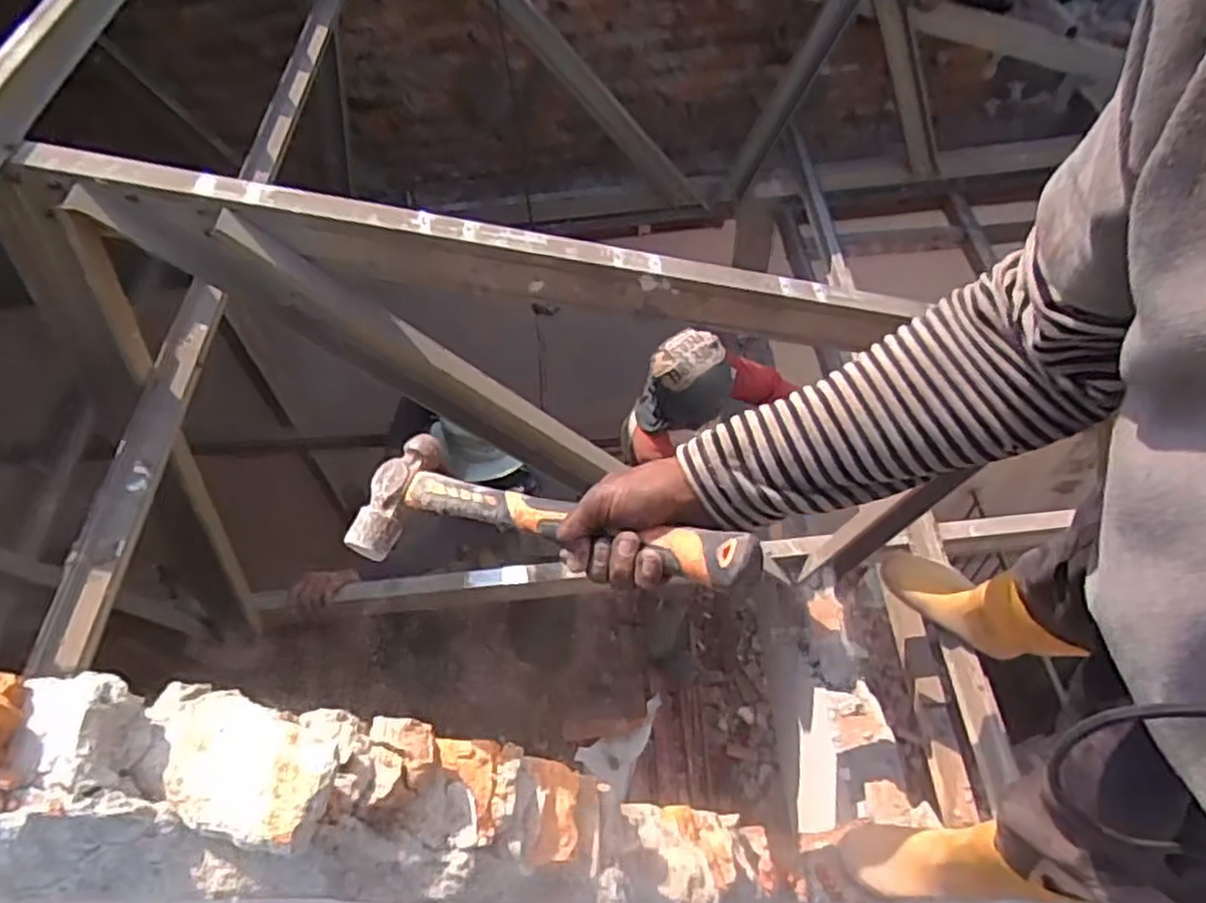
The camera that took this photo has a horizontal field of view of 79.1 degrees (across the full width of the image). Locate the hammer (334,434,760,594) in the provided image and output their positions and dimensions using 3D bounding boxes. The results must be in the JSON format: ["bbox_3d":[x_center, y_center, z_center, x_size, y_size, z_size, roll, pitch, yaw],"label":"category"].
[{"bbox_3d":[-0.053,0.053,0.554,0.364,0.034,0.111,6,51,36],"label":"hammer"}]

